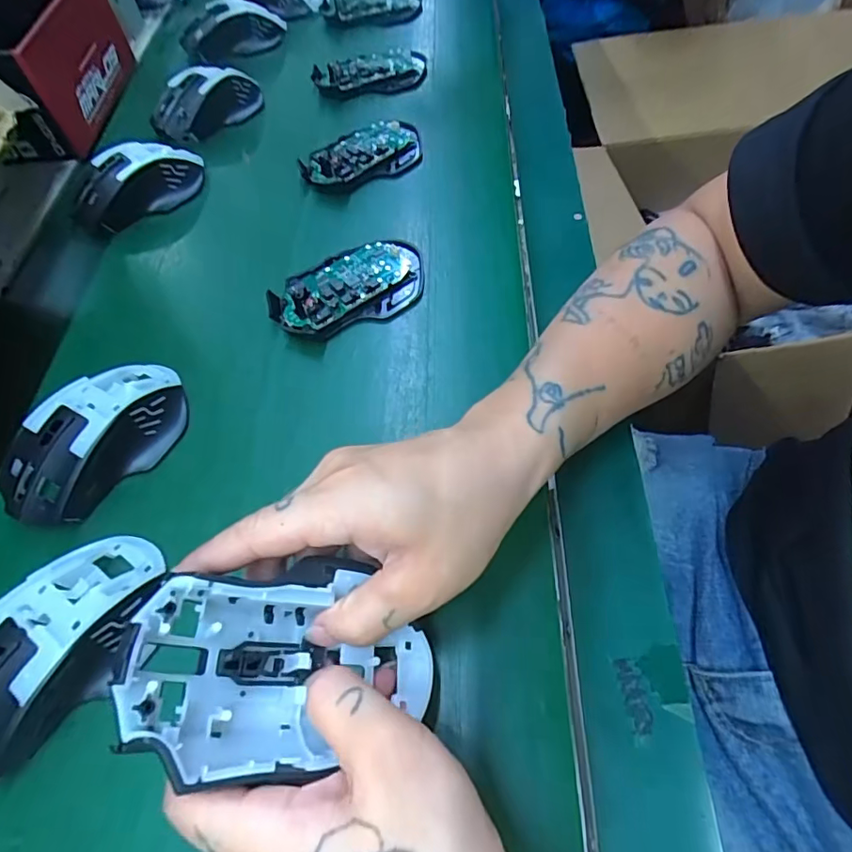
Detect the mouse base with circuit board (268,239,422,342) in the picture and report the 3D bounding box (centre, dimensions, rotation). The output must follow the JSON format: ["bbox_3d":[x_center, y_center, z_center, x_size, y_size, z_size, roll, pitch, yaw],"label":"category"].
[{"bbox_3d":[-0.055,-0.101,0.376,0.114,0.018,0.068,-21,61,-10],"label":"mouse base with circuit board"}]

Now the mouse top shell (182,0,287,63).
[{"bbox_3d":[-0.204,-0.424,0.561,0.112,0.034,0.047,-28,62,-14],"label":"mouse top shell"}]

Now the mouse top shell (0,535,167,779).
[{"bbox_3d":[-0.177,0.106,0.249,0.065,0.036,0.118,29,65,18],"label":"mouse top shell"}]

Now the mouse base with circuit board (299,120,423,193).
[{"bbox_3d":[-0.053,-0.242,0.464,0.115,0.016,0.068,-28,62,-14],"label":"mouse base with circuit board"}]

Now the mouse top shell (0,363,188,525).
[{"bbox_3d":[-0.195,0.004,0.308,0.061,0.032,0.111,30,65,18],"label":"mouse top shell"}]

